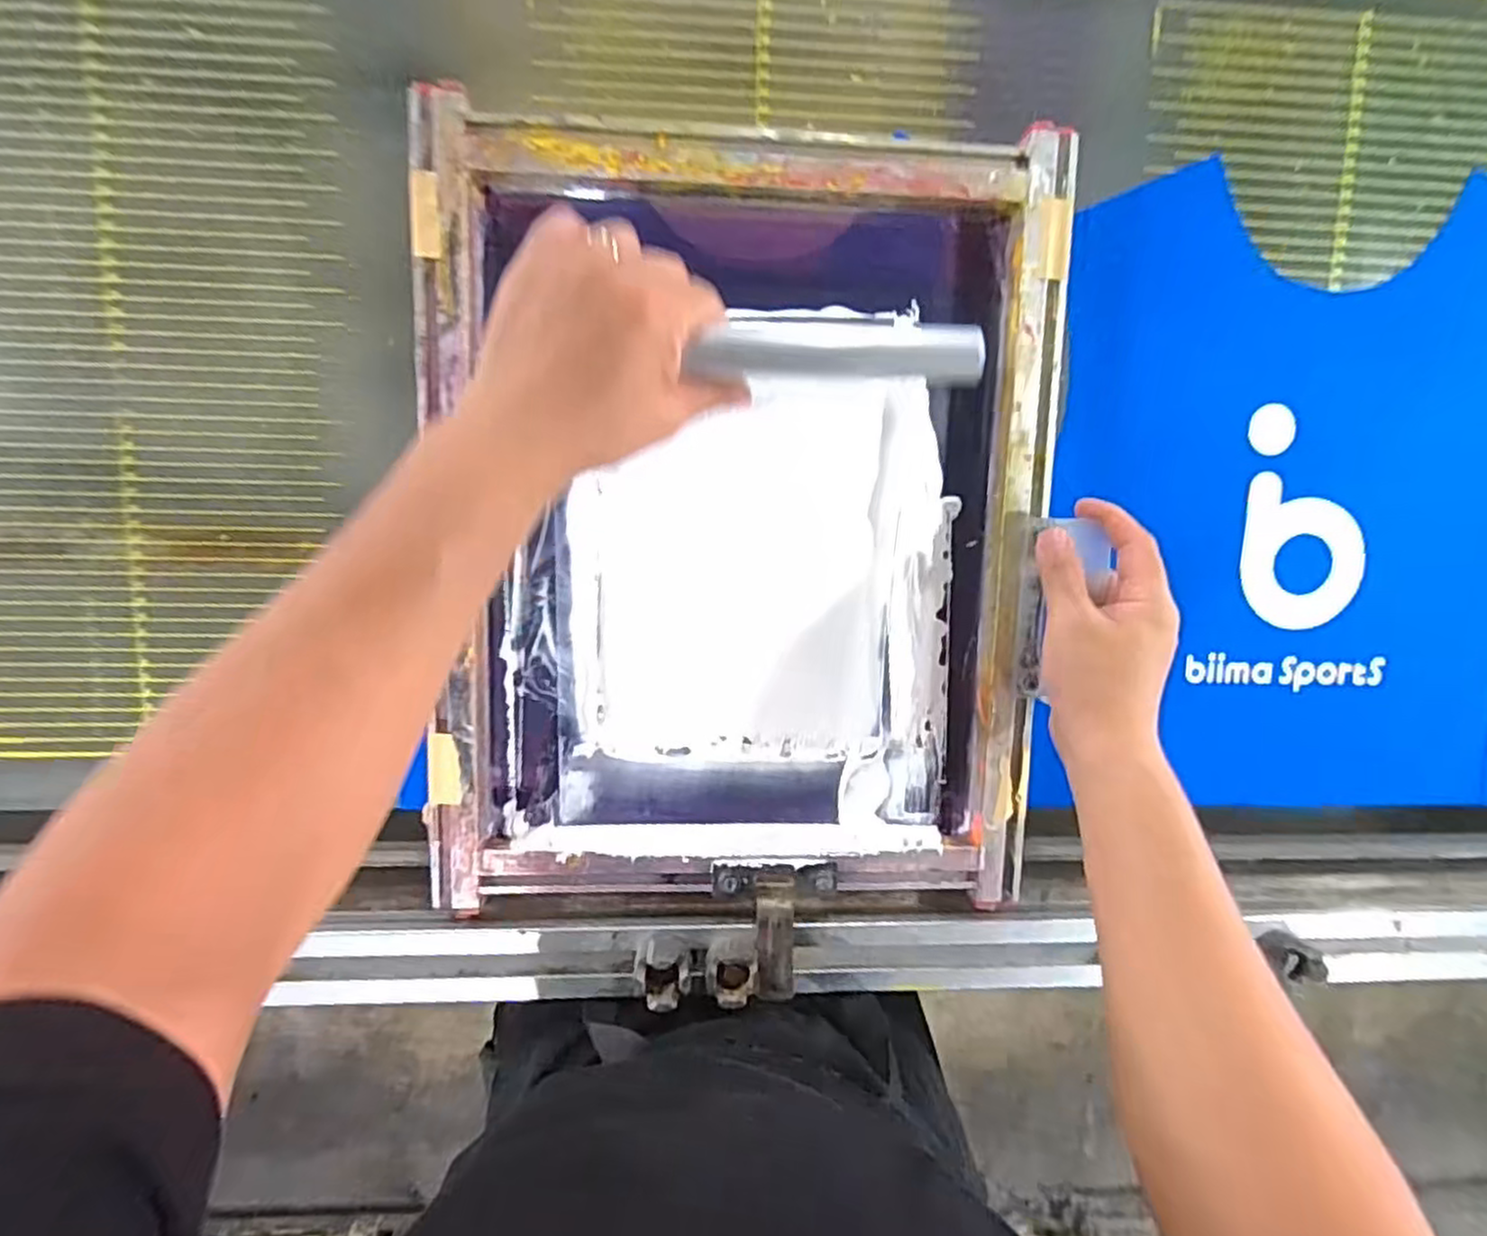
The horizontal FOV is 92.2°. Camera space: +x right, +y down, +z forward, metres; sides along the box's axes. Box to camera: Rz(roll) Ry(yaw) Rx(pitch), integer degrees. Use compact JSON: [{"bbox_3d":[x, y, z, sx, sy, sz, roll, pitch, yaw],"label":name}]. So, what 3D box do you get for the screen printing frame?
[{"bbox_3d":[0.001,-0.055,0.469,0.386,0.038,0.471,1,96,-3],"label":"screen printing frame"}]

